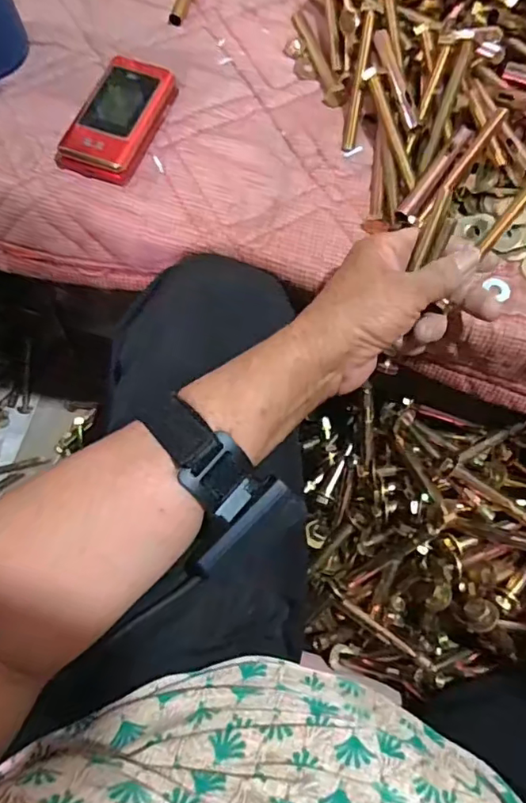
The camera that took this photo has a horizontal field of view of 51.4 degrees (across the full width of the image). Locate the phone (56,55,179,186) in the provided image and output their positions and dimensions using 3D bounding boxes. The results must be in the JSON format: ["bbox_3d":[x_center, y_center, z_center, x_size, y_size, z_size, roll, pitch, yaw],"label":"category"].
[{"bbox_3d":[-0.112,-0.218,0.421,0.057,0.023,0.101,20,73,6],"label":"phone"}]

